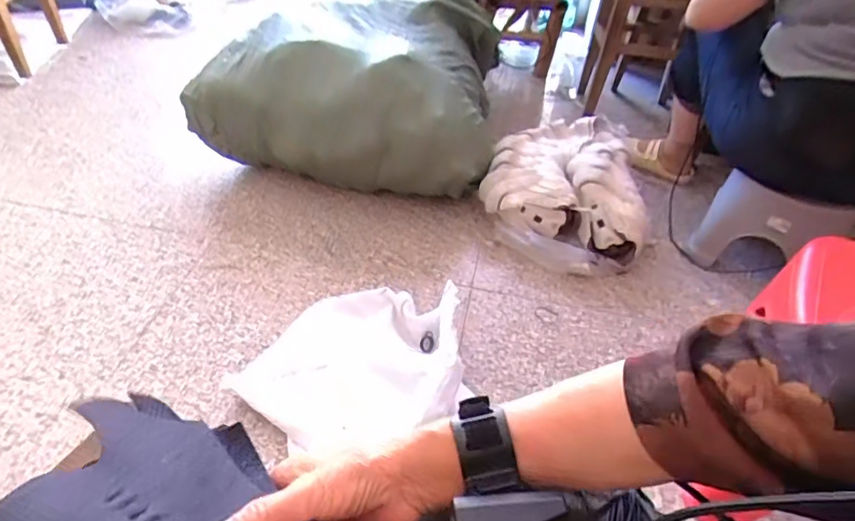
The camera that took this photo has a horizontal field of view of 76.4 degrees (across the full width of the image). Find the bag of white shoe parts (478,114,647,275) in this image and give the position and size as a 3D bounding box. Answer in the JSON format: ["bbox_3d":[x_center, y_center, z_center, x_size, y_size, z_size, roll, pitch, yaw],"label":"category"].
[{"bbox_3d":[0.356,-0.196,1.374,0.378,0.171,0.477,17,44,12],"label":"bag of white shoe parts"}]

